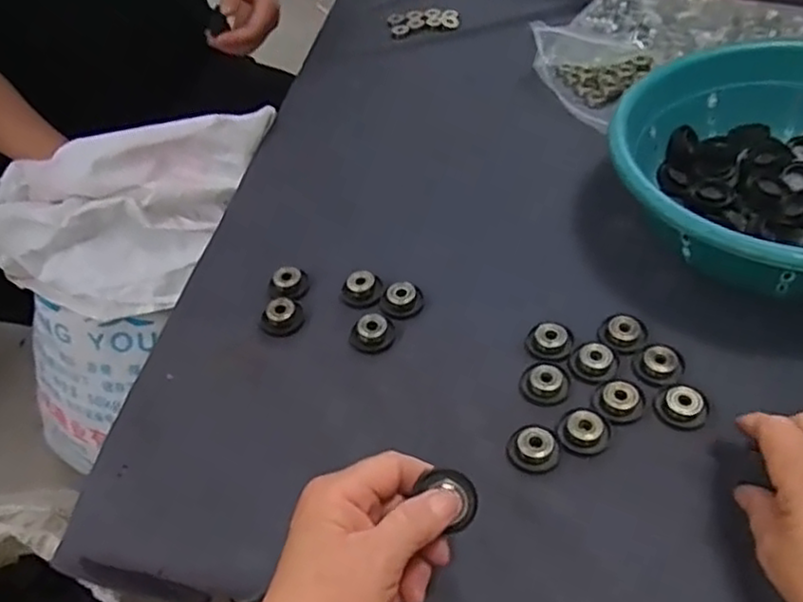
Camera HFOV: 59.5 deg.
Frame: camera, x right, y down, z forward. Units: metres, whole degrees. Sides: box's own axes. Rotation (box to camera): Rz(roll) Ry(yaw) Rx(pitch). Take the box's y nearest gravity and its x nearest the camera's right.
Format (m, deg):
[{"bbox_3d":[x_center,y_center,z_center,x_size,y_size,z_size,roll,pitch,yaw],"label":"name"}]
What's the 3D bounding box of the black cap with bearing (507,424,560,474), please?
[{"bbox_3d":[0.082,0.092,0.434,0.030,0.014,0.027,-17,48,-9],"label":"black cap with bearing"}]

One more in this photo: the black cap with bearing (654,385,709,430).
[{"bbox_3d":[0.177,0.066,0.442,0.030,0.014,0.026,20,52,23],"label":"black cap with bearing"}]

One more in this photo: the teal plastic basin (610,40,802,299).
[{"bbox_3d":[0.285,-0.081,0.518,0.241,0.112,0.245,-3,47,4],"label":"teal plastic basin"}]

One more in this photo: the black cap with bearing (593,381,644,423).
[{"bbox_3d":[0.139,0.064,0.448,0.028,0.013,0.025,-15,47,-7],"label":"black cap with bearing"}]

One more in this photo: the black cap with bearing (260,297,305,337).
[{"bbox_3d":[-0.089,0.011,0.525,0.032,0.012,0.027,-18,48,-10],"label":"black cap with bearing"}]

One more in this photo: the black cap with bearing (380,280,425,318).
[{"bbox_3d":[0.000,-0.001,0.525,0.032,0.014,0.028,-11,47,-3],"label":"black cap with bearing"}]

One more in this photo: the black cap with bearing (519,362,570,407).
[{"bbox_3d":[0.095,0.055,0.465,0.031,0.012,0.027,2,48,9],"label":"black cap with bearing"}]

